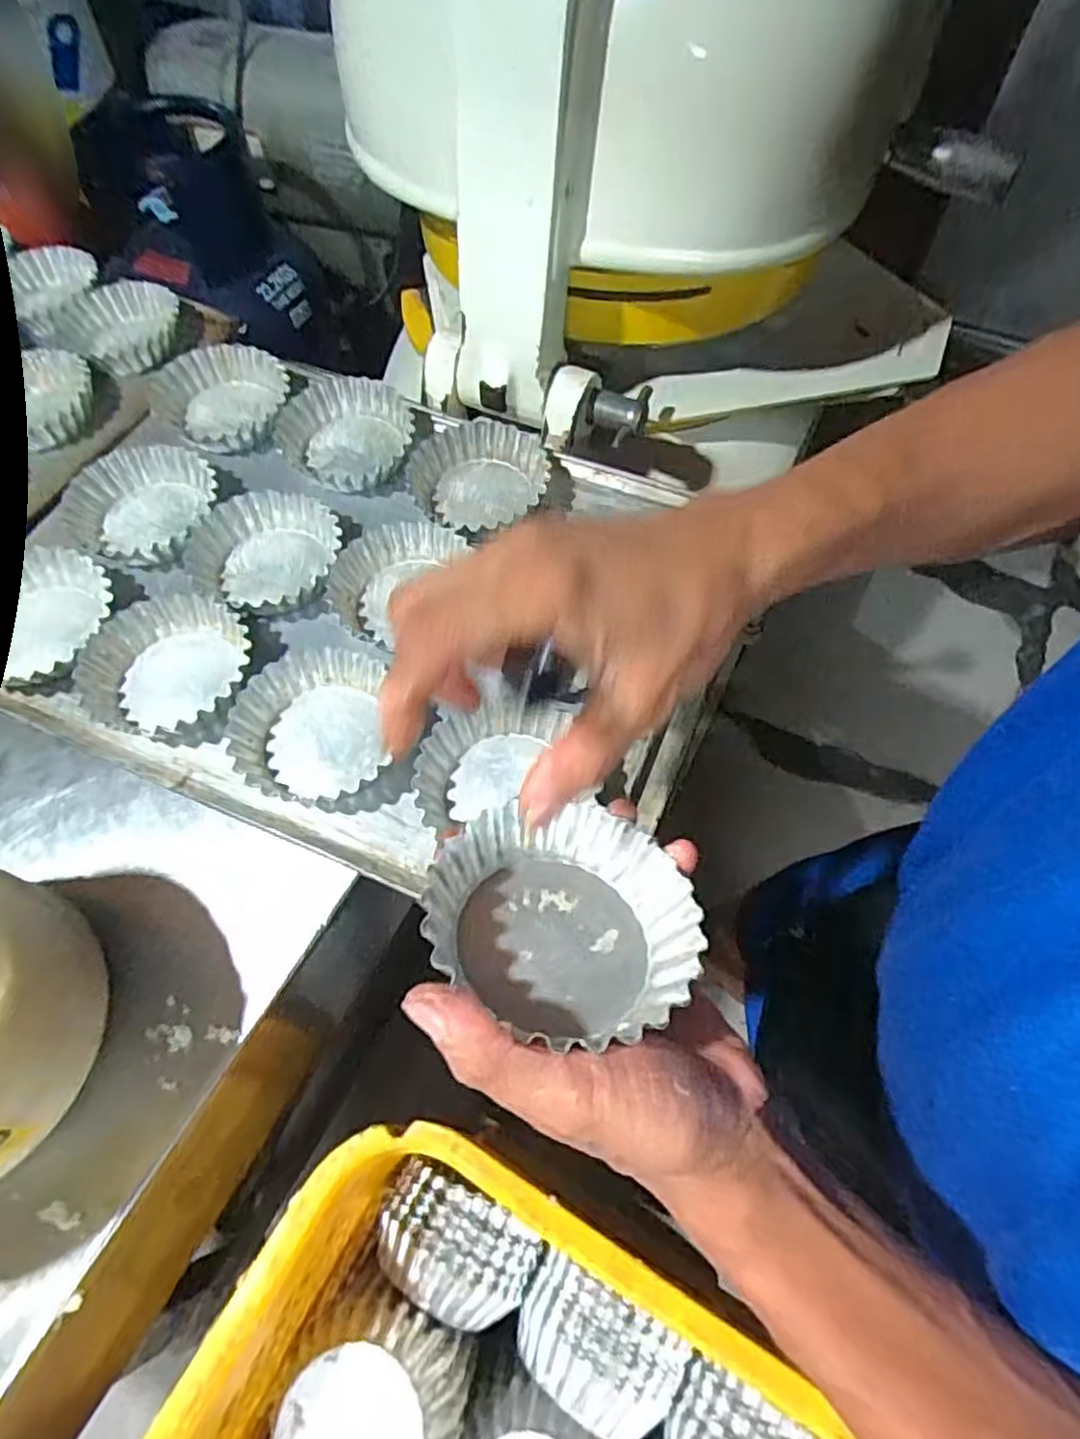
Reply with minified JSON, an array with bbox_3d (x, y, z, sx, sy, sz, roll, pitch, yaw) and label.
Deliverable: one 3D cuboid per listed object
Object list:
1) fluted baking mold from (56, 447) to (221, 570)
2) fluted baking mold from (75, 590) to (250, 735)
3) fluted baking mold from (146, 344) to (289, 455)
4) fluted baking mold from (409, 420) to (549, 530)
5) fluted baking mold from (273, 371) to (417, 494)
[{"bbox_3d":[-0.278,-0.149,0.504,0.099,0.030,0.096,-13,63,-6],"label":"fluted baking mold"},{"bbox_3d":[-0.232,-0.034,0.441,0.087,0.028,0.095,0,62,0],"label":"fluted baking mold"},{"bbox_3d":[-0.245,-0.245,0.553,0.100,0.026,0.101,0,62,0],"label":"fluted baking mold"},{"bbox_3d":[-0.043,-0.170,0.513,0.096,0.031,0.095,-6,62,-2],"label":"fluted baking mold"},{"bbox_3d":[-0.145,-0.213,0.534,0.099,0.032,0.093,-8,62,-4],"label":"fluted baking mold"}]

